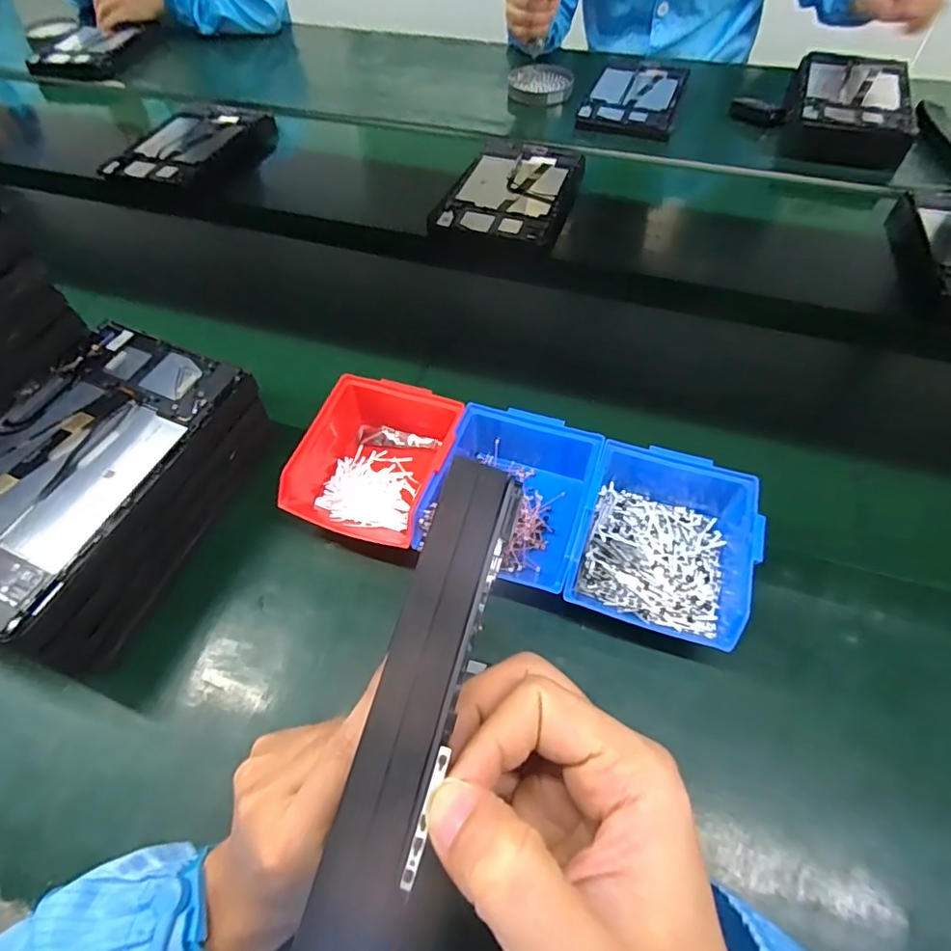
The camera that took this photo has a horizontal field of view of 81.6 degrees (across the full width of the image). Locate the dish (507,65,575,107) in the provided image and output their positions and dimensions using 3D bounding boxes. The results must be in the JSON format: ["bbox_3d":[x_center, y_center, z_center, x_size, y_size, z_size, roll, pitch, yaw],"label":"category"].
[{"bbox_3d":[0.119,-0.711,1.001,0.114,0.024,0.119,0,56,1],"label":"dish"}]

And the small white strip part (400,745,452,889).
[{"bbox_3d":[-0.015,0.102,0.163,0.004,0.004,0.036,13,72,9],"label":"small white strip part"}]

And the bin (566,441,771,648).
[{"bbox_3d":[0.149,0.049,0.438,0.124,0.062,0.153,16,58,11],"label":"bin"}]

